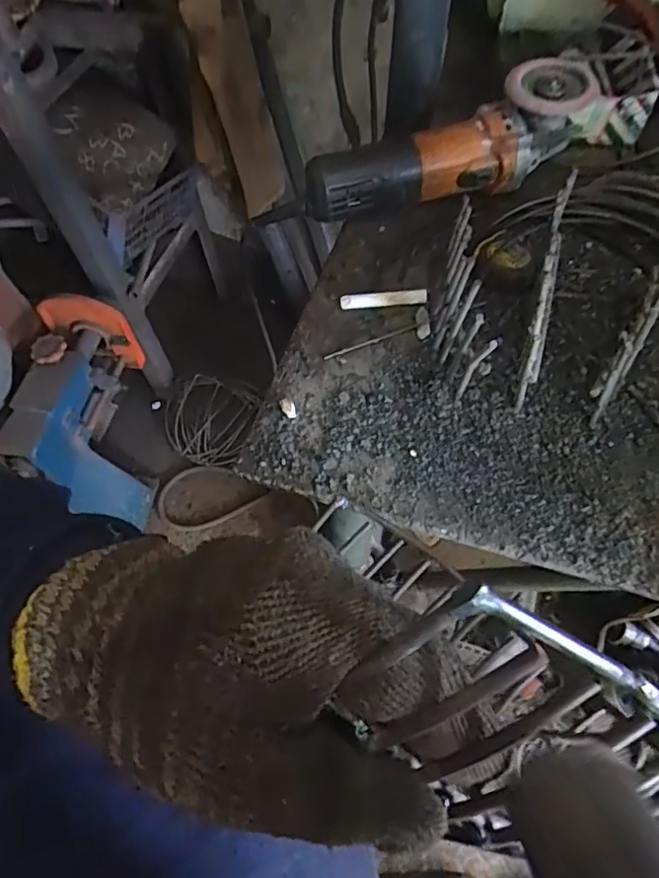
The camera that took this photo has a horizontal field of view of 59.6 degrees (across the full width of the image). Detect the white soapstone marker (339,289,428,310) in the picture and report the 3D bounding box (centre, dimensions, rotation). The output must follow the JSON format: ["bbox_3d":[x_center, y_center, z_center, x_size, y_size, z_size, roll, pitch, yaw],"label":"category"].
[{"bbox_3d":[0.050,-0.129,0.528,0.080,0.011,0.011,-7,61,0],"label":"white soapstone marker"}]

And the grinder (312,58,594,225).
[{"bbox_3d":[0.111,-0.282,0.558,0.281,0.077,0.078,-19,61,-6],"label":"grinder"}]

